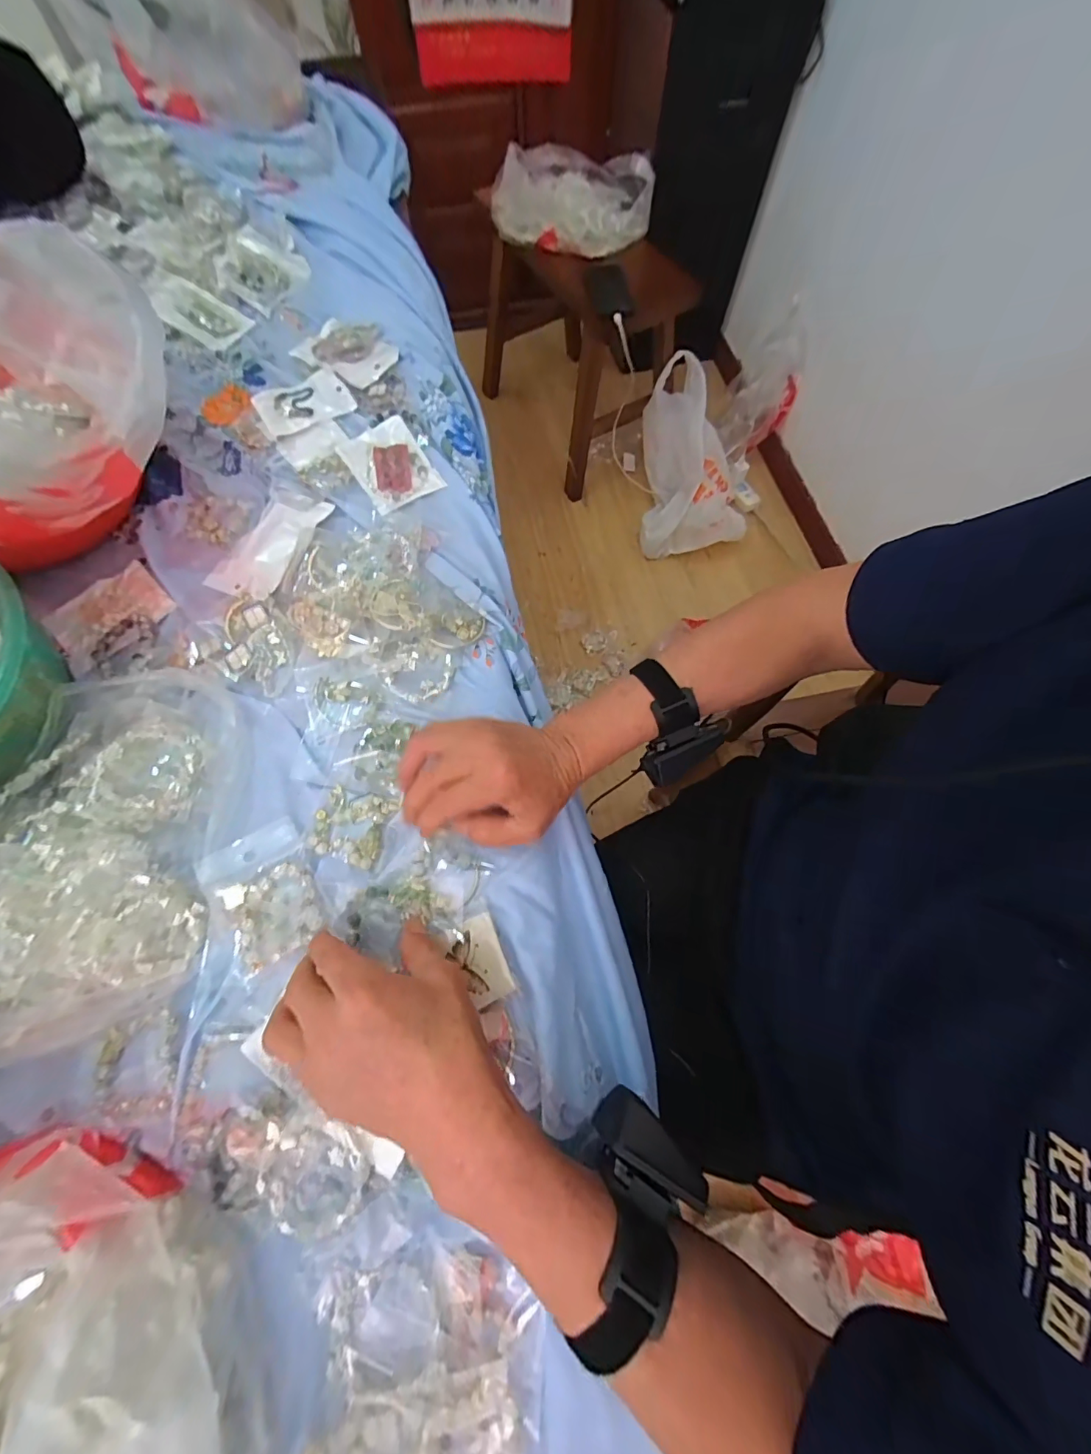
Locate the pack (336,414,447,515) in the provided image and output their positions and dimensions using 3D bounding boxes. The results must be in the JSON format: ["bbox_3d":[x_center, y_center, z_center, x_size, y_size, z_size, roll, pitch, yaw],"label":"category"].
[{"bbox_3d":[-0.165,-0.279,0.492,0.075,0.018,0.110,-33,73,-12],"label":"pack"}]

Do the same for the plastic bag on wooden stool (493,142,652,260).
[{"bbox_3d":[0.052,-1.144,1.006,0.350,0.120,0.177,5,69,1],"label":"plastic bag on wooden stool"}]

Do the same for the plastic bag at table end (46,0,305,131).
[{"bbox_3d":[-0.571,-1.067,0.689,0.374,0.150,0.210,42,76,13],"label":"plastic bag at table end"}]

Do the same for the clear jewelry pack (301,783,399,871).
[{"bbox_3d":[-0.151,0.076,0.366,0.059,0.004,0.055,15,70,5],"label":"clear jewelry pack"}]

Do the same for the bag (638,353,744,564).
[{"bbox_3d":[0.394,-0.698,1.247,0.263,0.215,0.427,-2,84,-1],"label":"bag"}]

